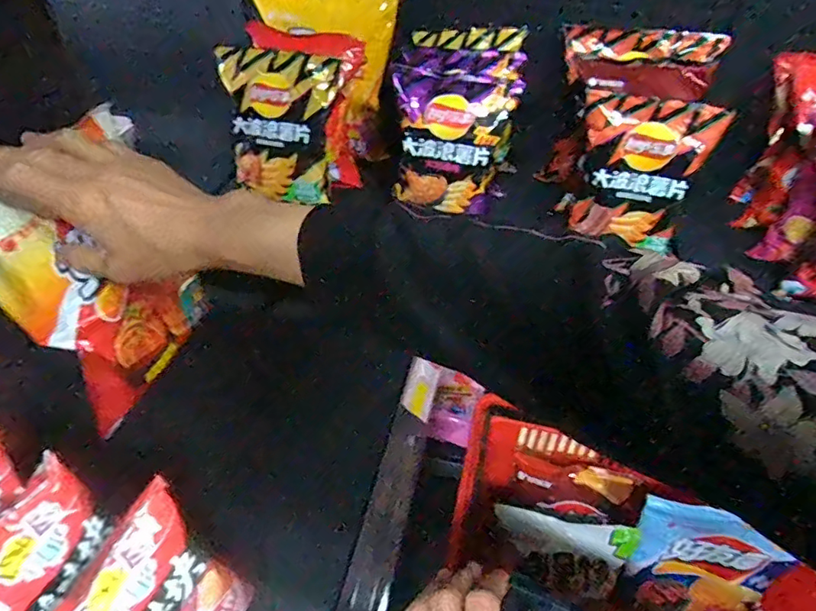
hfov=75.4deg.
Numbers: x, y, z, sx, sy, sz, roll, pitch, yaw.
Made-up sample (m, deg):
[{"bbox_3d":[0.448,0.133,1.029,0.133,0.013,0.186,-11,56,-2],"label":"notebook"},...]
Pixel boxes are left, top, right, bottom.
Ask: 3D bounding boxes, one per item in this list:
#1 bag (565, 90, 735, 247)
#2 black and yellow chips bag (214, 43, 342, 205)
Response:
[{"bbox_3d":[0.291,-0.164,0.671,0.159,0.174,0.066,14,44,13],"label":"bag"},{"bbox_3d":[-0.184,-0.248,0.733,0.160,0.197,0.047,12,23,5],"label":"black and yellow chips bag"}]

